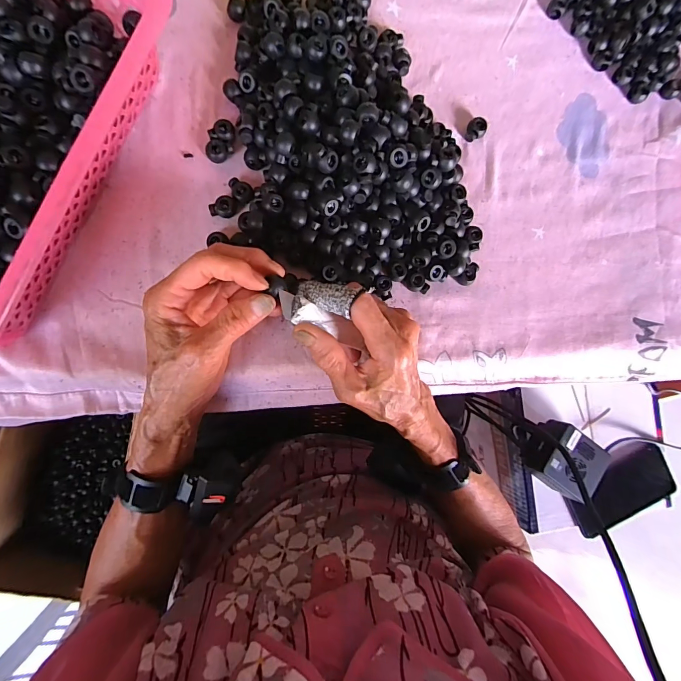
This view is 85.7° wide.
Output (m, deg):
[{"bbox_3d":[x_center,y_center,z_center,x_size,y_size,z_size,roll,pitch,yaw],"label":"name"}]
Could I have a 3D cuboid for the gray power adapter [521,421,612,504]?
[{"bbox_3d":[0.294,0.157,0.486,0.086,0.049,0.078,34,82,-6],"label":"gray power adapter"}]

